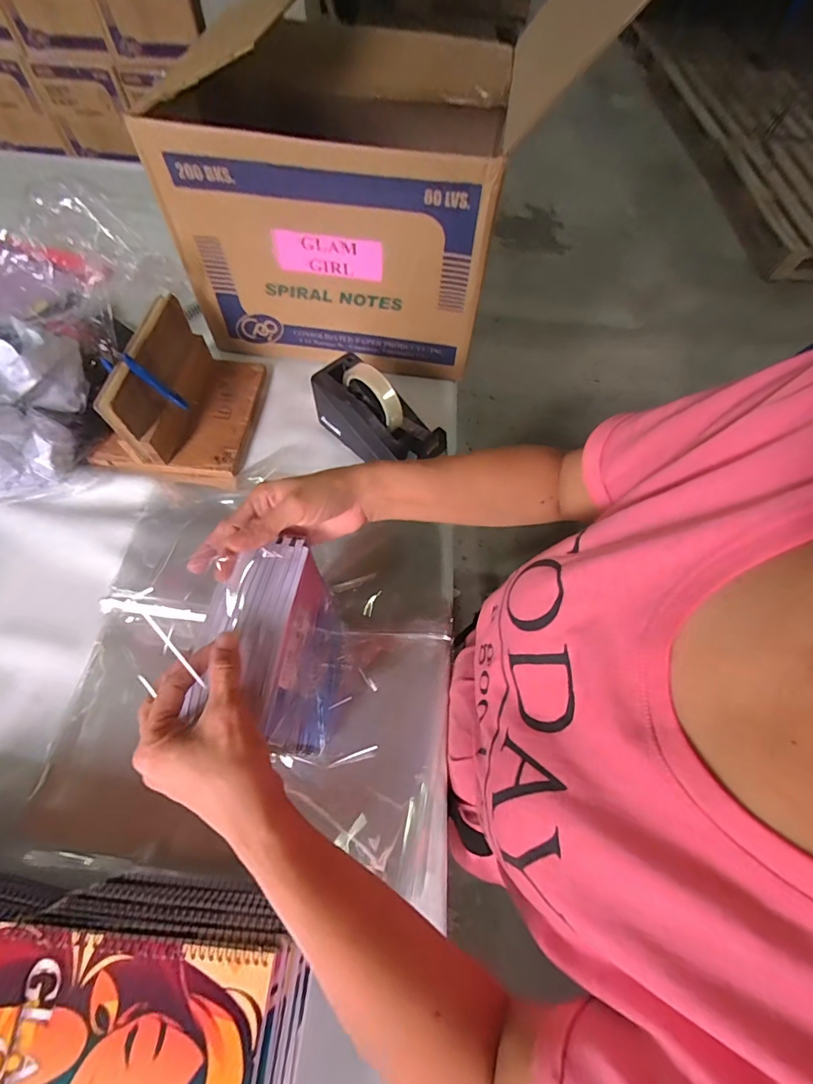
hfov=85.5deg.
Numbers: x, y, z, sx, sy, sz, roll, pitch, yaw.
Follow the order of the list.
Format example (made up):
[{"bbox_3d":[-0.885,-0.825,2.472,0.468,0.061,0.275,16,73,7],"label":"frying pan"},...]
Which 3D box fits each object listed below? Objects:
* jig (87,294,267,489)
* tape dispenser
[{"bbox_3d":[-0.318,-0.212,0.615,0.193,0.132,0.217,9,64,-1],"label":"jig"},{"bbox_3d":[-0.038,-0.173,0.596,0.197,0.106,0.076,42,68,16],"label":"tape dispenser"}]

